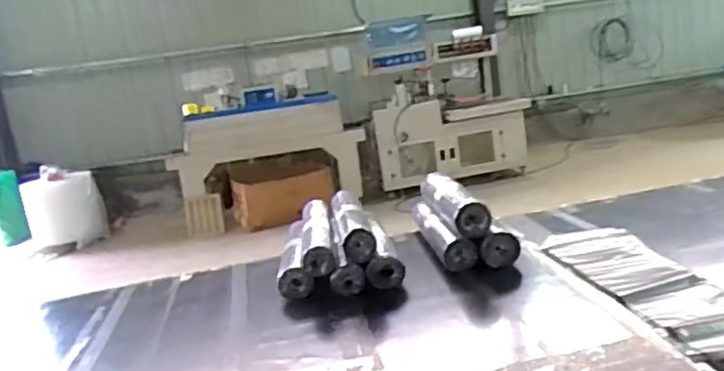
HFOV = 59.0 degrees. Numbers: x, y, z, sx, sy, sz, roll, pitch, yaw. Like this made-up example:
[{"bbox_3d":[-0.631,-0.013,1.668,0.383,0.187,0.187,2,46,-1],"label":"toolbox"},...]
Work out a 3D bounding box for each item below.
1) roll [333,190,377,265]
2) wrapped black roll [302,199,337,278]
[{"bbox_3d":[-0.027,0.110,1.833,0.091,0.102,0.381,-7,11,-6],"label":"roll"},{"bbox_3d":[-0.131,0.138,1.850,0.081,0.087,0.447,-7,10,-4],"label":"wrapped black roll"}]

